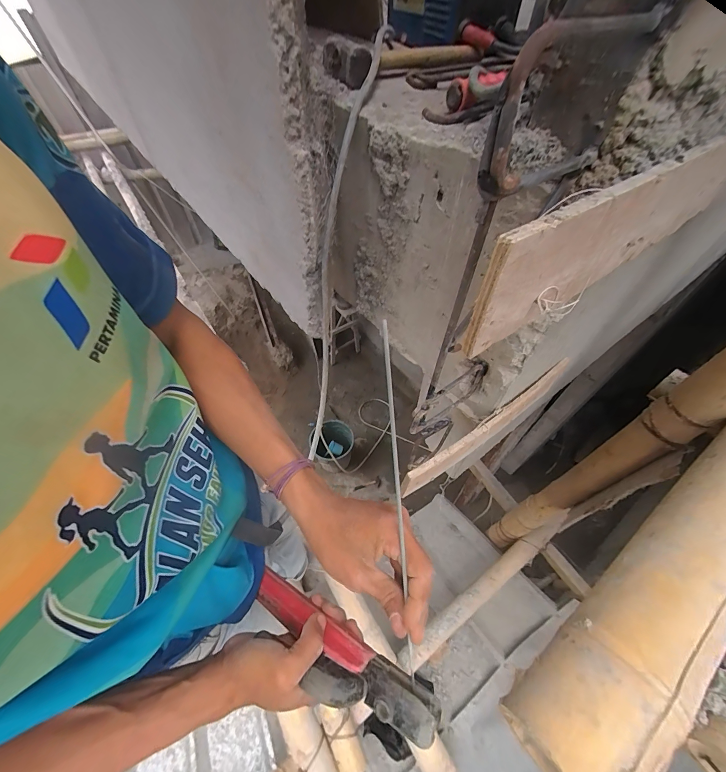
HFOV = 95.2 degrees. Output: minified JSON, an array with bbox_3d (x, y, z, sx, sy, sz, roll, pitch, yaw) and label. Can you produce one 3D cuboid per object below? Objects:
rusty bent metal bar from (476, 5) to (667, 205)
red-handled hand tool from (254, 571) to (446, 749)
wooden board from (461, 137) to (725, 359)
[{"bbox_3d":[0.148,-0.198,0.237,0.177,0.095,0.018,-36,62,-22],"label":"rusty bent metal bar"},{"bbox_3d":[-0.044,0.243,0.316,0.236,0.048,0.048,4,47,43],"label":"red-handled hand tool"},{"bbox_3d":[0.267,-0.160,0.314,0.435,0.100,0.015,-30,59,-19],"label":"wooden board"}]

